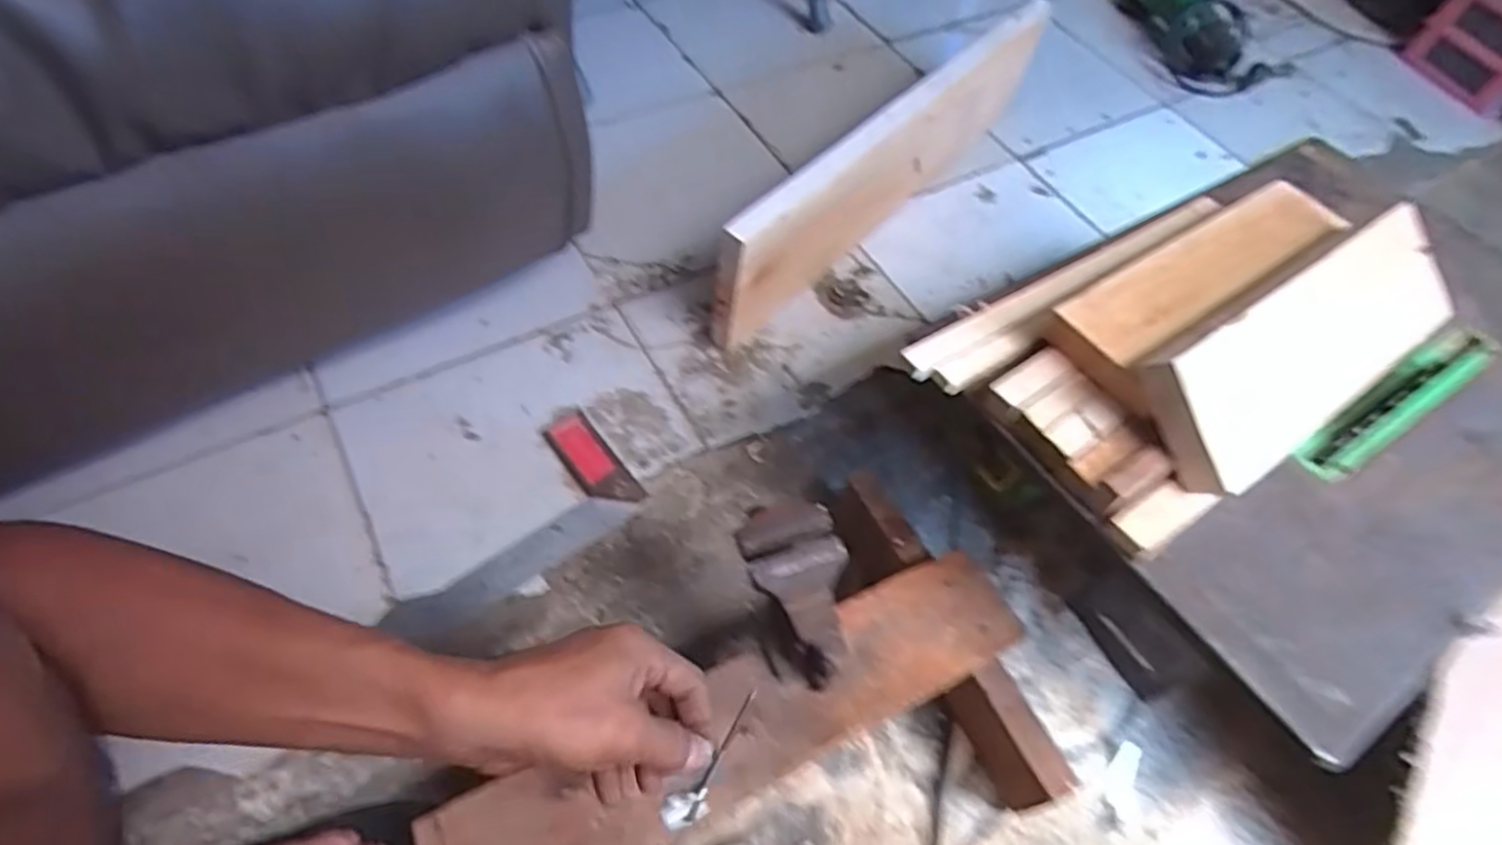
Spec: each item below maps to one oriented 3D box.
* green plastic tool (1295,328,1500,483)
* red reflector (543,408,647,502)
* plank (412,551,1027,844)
[{"bbox_3d":[0.453,-0.019,0.511,0.216,0.015,0.035,-27,64,-20],"label":"green plastic tool"},{"bbox_3d":[-0.147,0.036,0.689,0.042,0.012,0.113,-33,66,-23],"label":"red reflector"},{"bbox_3d":[-0.004,0.199,0.488,0.403,0.017,0.081,-22,62,-18],"label":"plank"}]

